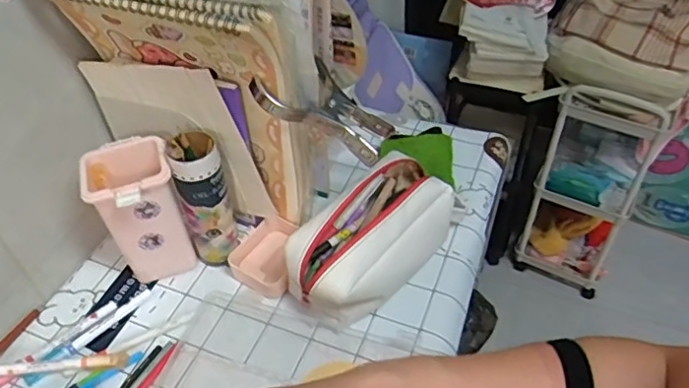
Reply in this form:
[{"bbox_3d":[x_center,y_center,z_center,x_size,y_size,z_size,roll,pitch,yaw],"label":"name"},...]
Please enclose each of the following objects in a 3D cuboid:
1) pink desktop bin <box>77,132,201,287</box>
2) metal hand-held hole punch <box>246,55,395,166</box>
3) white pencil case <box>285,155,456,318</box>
[{"bbox_3d":[-0.205,0.026,0.580,0.077,0.148,0.078,-22,52,-14],"label":"pink desktop bin"},{"bbox_3d":[-0.018,-0.079,0.548,0.131,0.021,0.079,41,54,-6],"label":"metal hand-held hole punch"},{"bbox_3d":[0.031,0.043,0.596,0.091,0.098,0.191,31,58,27],"label":"white pencil case"}]

